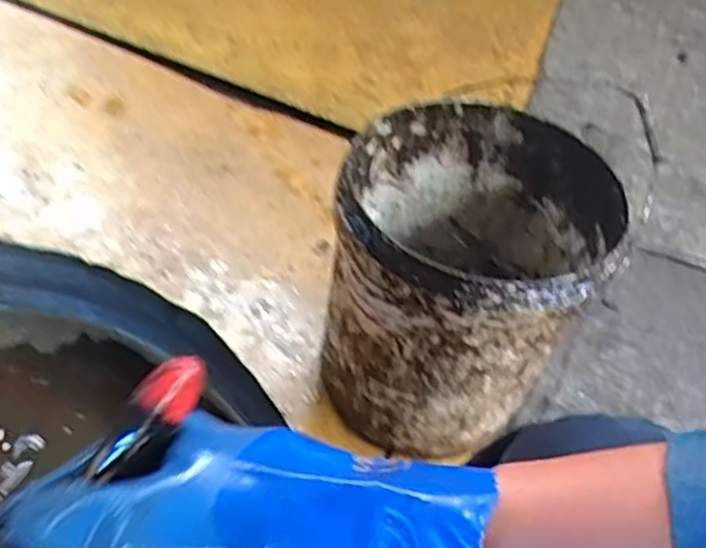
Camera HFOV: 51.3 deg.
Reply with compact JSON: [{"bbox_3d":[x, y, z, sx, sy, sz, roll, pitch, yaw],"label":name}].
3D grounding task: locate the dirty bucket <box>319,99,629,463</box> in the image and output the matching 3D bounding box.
[{"bbox_3d":[0.116,0.011,0.811,0.261,0.276,0.269,5,51,-6],"label":"dirty bucket"}]

